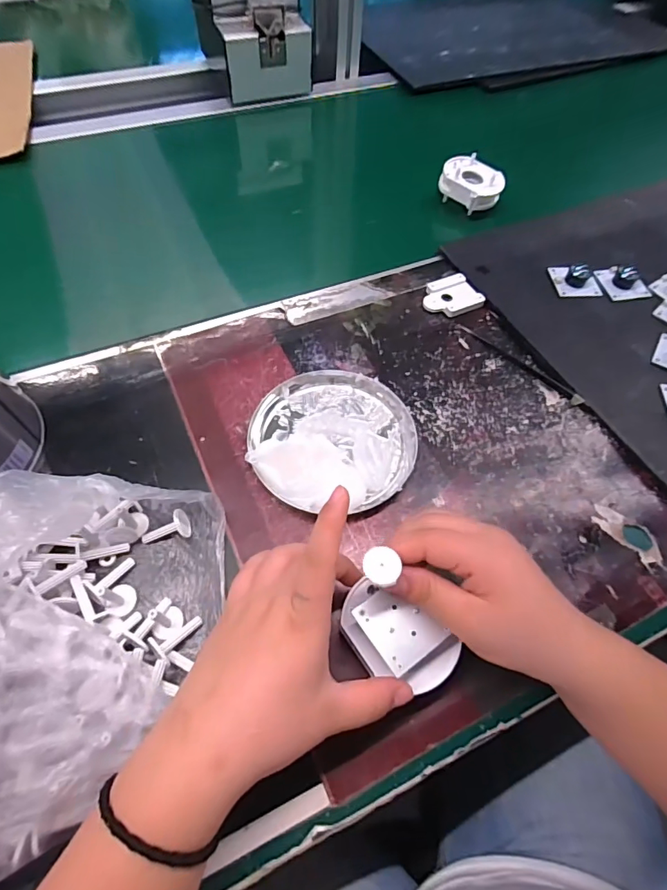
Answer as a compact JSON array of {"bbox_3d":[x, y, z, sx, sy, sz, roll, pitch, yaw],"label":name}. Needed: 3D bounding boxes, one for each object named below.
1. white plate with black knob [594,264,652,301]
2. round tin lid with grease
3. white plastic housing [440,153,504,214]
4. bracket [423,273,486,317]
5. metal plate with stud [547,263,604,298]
[{"bbox_3d":[0.294,-0.170,0.469,0.040,0.022,0.046,-12,59,-10],"label":"white plate with black knob"},{"bbox_3d":[0.000,-0.011,0.361,0.126,0.026,0.122,1,58,-2],"label":"round tin lid with grease"},{"bbox_3d":[0.157,-0.301,0.536,0.051,0.029,0.069,-37,67,-23],"label":"white plastic housing"},{"bbox_3d":[0.114,-0.147,0.459,0.054,0.008,0.049,-22,62,-16],"label":"bracket"},{"bbox_3d":[0.247,-0.170,0.464,0.046,0.019,0.040,-2,58,-4],"label":"metal plate with stud"}]

